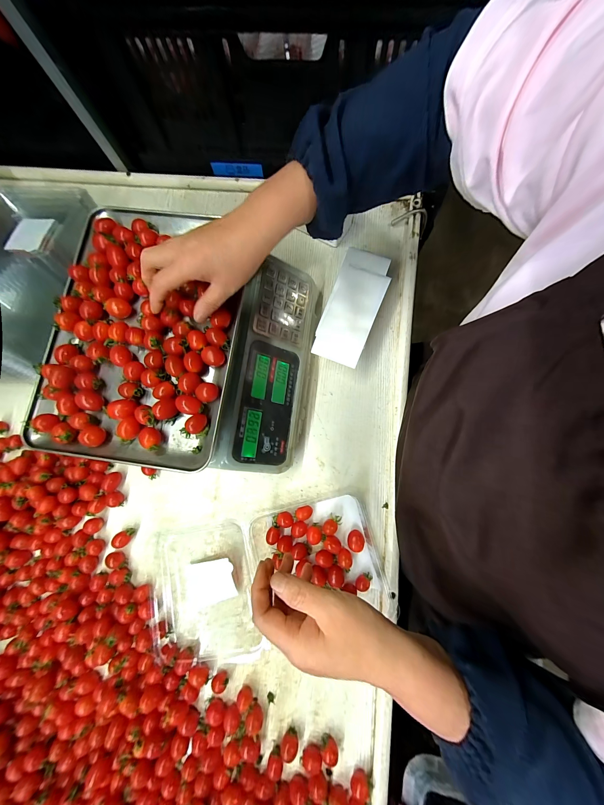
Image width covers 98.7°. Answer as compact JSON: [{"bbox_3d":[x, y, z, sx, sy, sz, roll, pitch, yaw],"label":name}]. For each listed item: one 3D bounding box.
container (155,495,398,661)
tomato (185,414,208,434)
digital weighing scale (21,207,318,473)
[{"bbox_3d":[-0.058,0.257,0.386,0.342,0.050,0.181,-18,80,3],"label":"container"},{"bbox_3d":[-0.126,0.026,0.312,0.022,0.018,0.023,0,81,2],"label":"tomato"},{"bbox_3d":[-0.154,-0.082,0.375,0.317,0.111,0.329,7,80,2],"label":"digital weighing scale"}]

